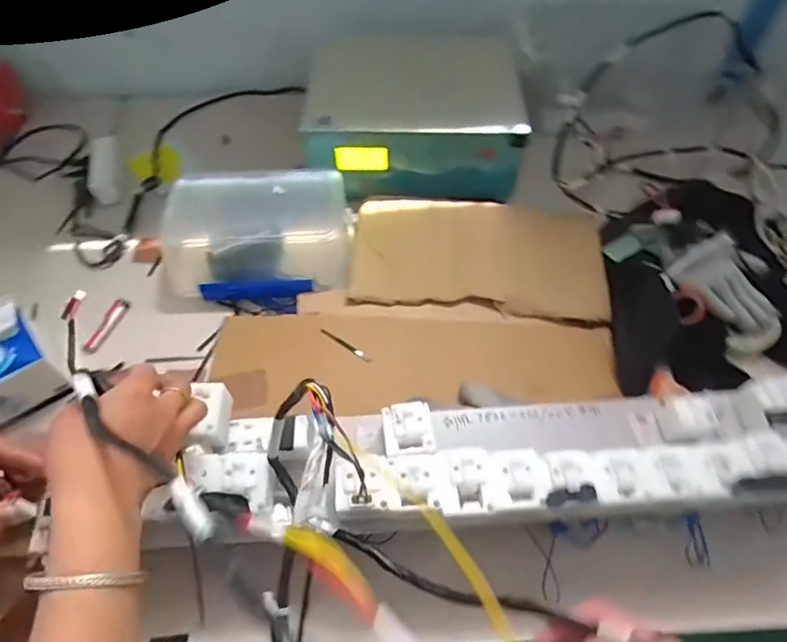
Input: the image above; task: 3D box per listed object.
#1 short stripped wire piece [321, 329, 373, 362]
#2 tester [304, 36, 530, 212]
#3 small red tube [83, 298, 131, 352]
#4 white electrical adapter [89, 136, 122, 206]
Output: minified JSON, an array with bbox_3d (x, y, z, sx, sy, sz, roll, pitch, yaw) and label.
[{"bbox_3d":[-0.059,0.030,0.629,0.078,0.004,0.007,31,60,20],"label":"short stripped wire piece"},{"bbox_3d":[0.036,-0.312,0.789,0.309,0.113,0.234,1,55,1],"label":"tester"},{"bbox_3d":[-0.370,0.005,0.653,0.019,0.009,0.085,13,56,9],"label":"small red tube"},{"bbox_3d":[-0.448,-0.238,0.789,0.041,0.030,0.112,-6,68,-15],"label":"white electrical adapter"}]

